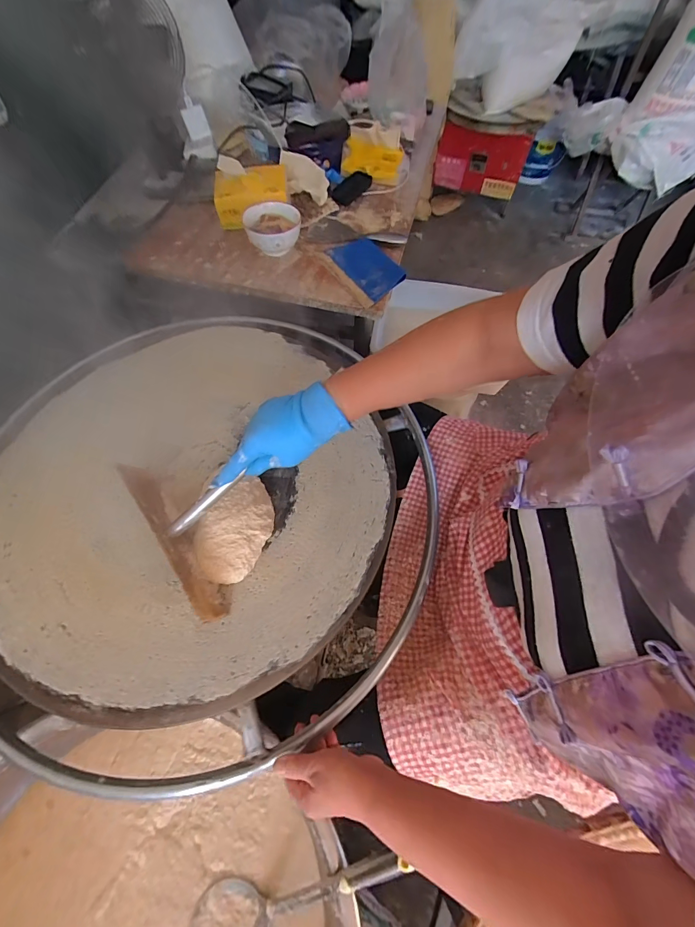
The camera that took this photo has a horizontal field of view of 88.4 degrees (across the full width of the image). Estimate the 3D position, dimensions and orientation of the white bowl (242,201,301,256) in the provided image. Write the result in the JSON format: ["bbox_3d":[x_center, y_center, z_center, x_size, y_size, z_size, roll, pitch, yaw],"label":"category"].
[{"bbox_3d":[-0.162,-0.501,0.778,0.115,0.072,0.124,1,63,-1],"label":"white bowl"}]

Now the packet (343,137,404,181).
[{"bbox_3d":[0.064,-0.789,0.924,0.154,0.032,0.092,17,99,11],"label":"packet"}]

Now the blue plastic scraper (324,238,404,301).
[{"bbox_3d":[0.045,-0.422,0.762,0.099,0.010,0.194,-34,65,-7],"label":"blue plastic scraper"}]

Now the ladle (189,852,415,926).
[{"bbox_3d":[-0.069,0.564,0.450,0.344,0.061,0.108,-40,63,17],"label":"ladle"}]

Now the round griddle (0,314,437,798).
[{"bbox_3d":[-0.207,0.038,0.528,0.659,0.075,0.682,0,61,1],"label":"round griddle"}]

